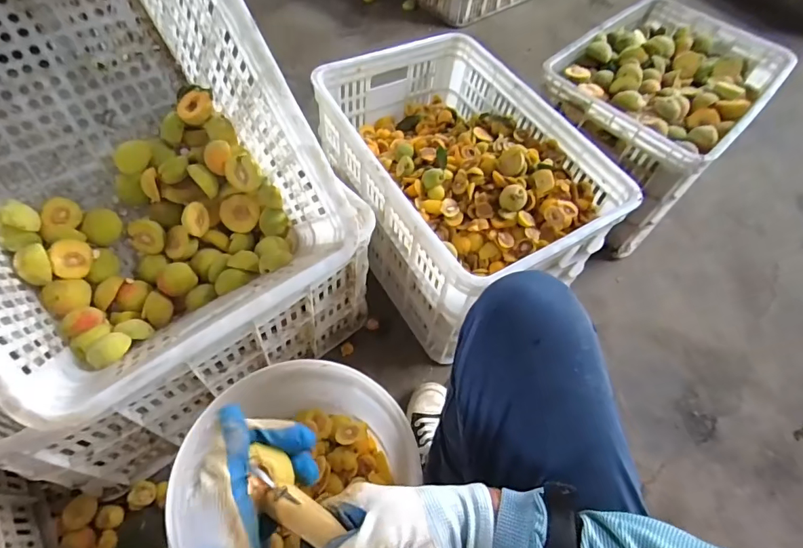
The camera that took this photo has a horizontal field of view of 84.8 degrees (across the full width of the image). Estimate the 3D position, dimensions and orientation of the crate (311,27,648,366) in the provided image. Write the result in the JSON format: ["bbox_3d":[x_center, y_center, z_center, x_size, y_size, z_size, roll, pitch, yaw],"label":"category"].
[{"bbox_3d":[0.096,-0.166,0.840,0.351,0.271,0.515,-26,62,-19],"label":"crate"}]

